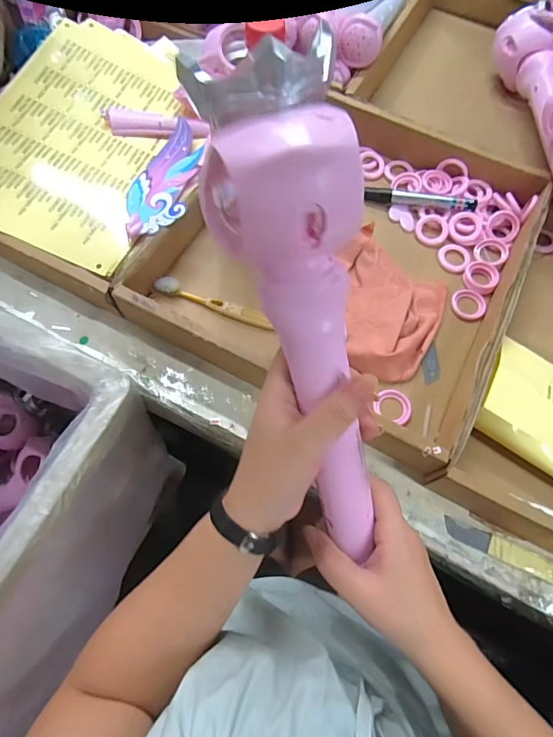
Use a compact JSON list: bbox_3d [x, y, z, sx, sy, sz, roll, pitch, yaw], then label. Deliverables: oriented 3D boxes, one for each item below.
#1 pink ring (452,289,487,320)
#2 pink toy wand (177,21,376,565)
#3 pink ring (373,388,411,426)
[{"bbox_3d":[0.212,-0.071,0.488,0.037,0.004,0.037,1,67,-1],"label":"pink ring"},{"bbox_3d":[0.027,0.003,0.269,0.070,0.318,0.046,-20,30,-10],"label":"pink toy wand"},{"bbox_3d":[0.116,0.037,0.438,0.035,0.006,0.032,1,67,-1],"label":"pink ring"}]

